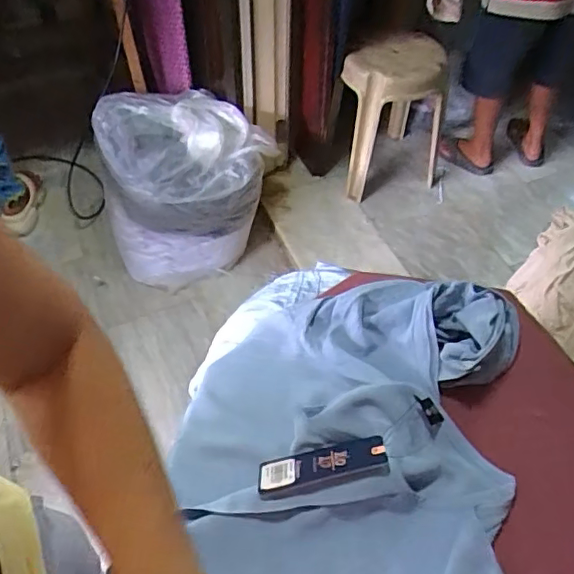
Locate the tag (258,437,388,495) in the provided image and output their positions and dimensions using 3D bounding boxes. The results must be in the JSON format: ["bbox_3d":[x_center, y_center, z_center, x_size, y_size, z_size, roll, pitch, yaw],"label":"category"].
[{"bbox_3d":[0.032,0.163,0.529,0.119,0.004,0.038,-14,25,6],"label":"tag"}]

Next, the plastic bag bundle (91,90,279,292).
[{"bbox_3d":[-0.299,-0.329,1.788,0.503,0.398,0.469,-12,52,-11],"label":"plastic bag bundle"}]

